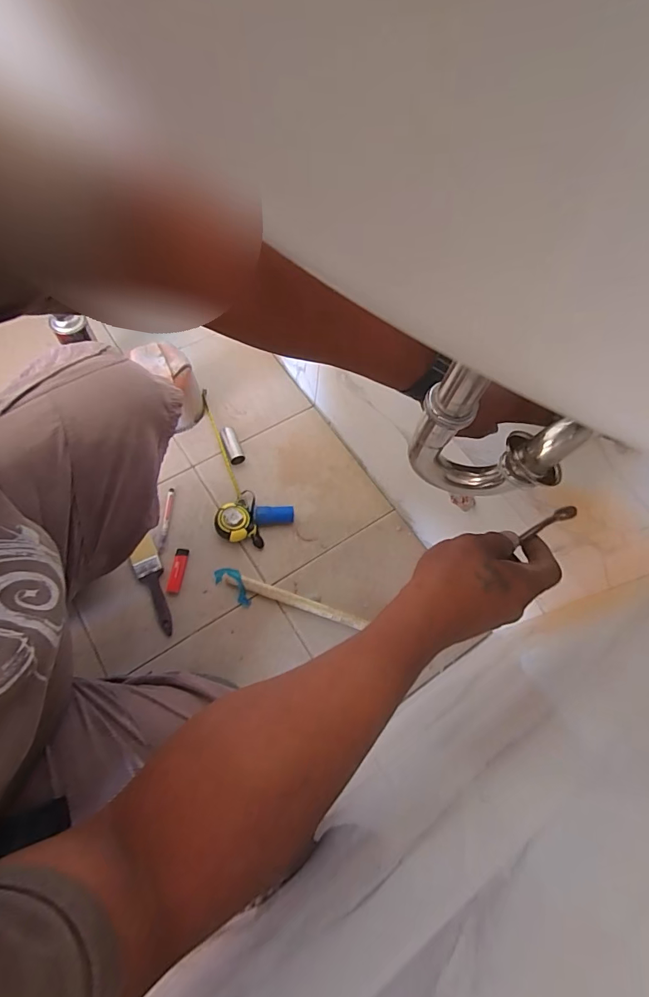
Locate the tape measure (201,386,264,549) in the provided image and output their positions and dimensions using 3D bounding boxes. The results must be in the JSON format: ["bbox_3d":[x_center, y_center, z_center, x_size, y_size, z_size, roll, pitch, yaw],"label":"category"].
[{"bbox_3d":[-0.194,-0.061,0.904,0.081,0.043,0.344,-10,66,-10],"label":"tape measure"}]

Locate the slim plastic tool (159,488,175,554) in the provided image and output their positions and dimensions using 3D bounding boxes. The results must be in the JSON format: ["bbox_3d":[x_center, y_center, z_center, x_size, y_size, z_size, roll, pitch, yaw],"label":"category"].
[{"bbox_3d":[-0.305,0.042,0.865,0.015,0.008,0.131,3,64,-6],"label":"slim plastic tool"}]

